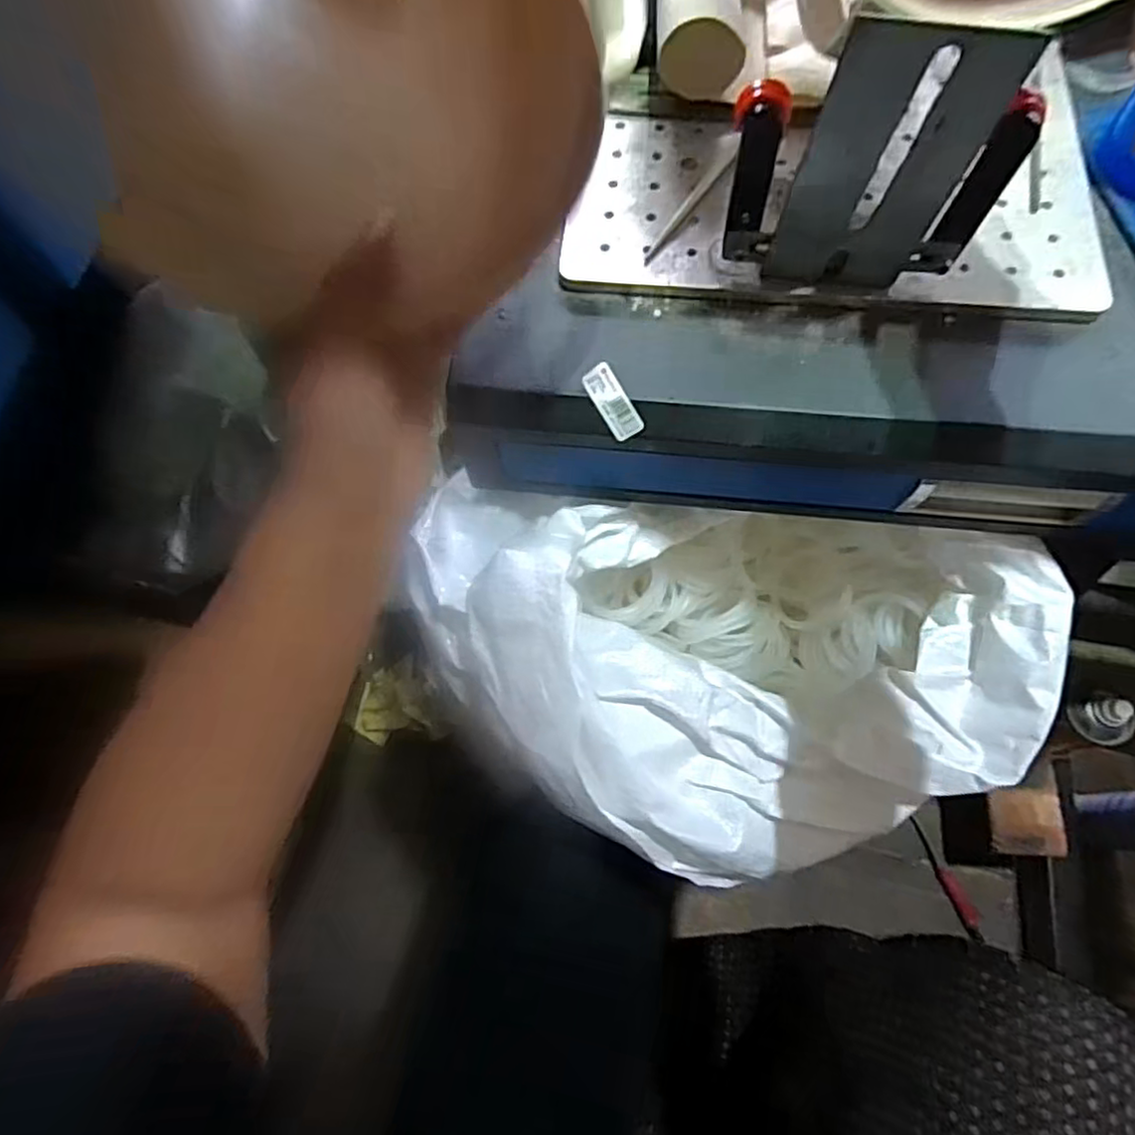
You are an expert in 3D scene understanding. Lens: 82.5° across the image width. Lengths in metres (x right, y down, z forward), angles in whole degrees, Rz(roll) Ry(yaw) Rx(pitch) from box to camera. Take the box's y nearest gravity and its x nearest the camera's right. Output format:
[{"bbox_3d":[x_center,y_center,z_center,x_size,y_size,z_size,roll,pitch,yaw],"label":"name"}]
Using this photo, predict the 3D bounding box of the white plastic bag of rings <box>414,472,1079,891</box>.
[{"bbox_3d":[0.109,0.060,0.424,0.406,0.175,0.254,0,68,3],"label":"white plastic bag of rings"}]

